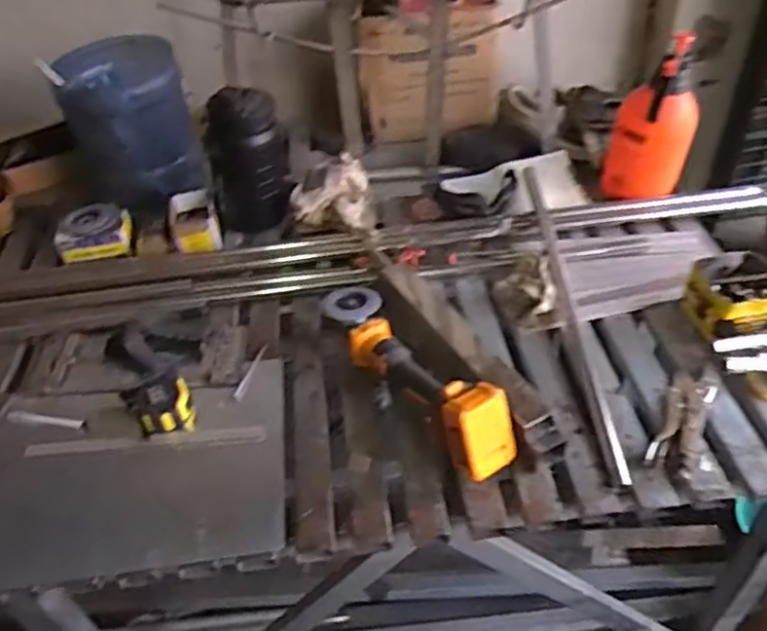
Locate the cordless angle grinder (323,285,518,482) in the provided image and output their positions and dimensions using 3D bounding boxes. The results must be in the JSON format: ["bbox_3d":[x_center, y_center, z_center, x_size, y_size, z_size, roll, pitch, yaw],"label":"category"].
[{"bbox_3d":[0.041,0.084,1.011,0.090,0.116,0.400,-28,47,-24],"label":"cordless angle grinder"}]

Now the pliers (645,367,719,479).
[{"bbox_3d":[0.440,0.150,0.965,0.066,0.026,0.198,19,47,24],"label":"pliers"}]

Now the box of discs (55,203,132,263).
[{"bbox_3d":[-0.570,-0.162,1.321,0.129,0.079,0.107,-5,42,0],"label":"box of discs"}]

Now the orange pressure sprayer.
[{"bbox_3d":[0.527,-0.376,1.298,0.123,0.298,0.126,-16,43,-12],"label":"orange pressure sprayer"}]

